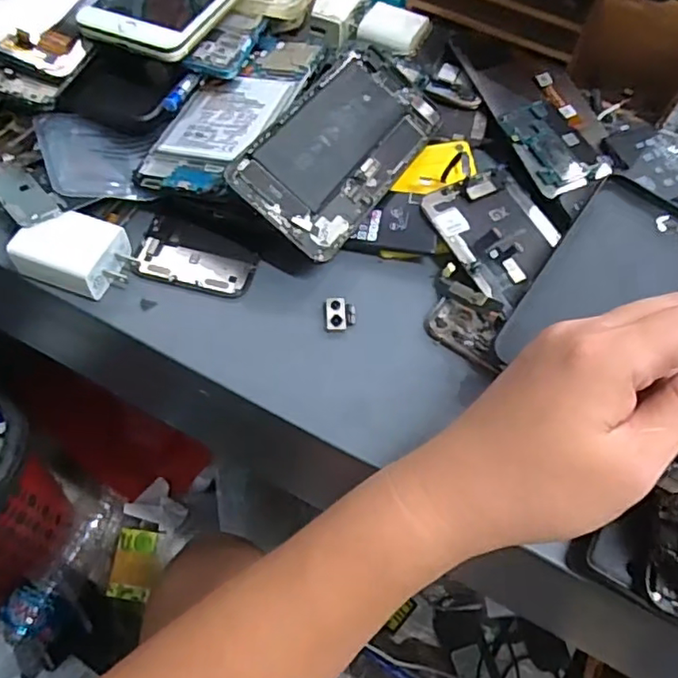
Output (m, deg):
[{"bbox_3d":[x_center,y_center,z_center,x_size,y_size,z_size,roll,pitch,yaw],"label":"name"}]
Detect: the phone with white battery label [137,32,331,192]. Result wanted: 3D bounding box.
[{"bbox_3d":[-0.062,-0.145,0.374,0.069,0.010,0.151,20,61,20],"label":"phone with white battery label"}]

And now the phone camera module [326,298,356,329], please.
[{"bbox_3d":[0.001,-0.015,0.341,0.017,0.004,0.021,2,60,-3],"label":"phone camera module"}]

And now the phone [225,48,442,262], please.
[{"bbox_3d":[0.003,-0.118,0.366,0.076,0.004,0.150,40,63,-8],"label":"phone"}]

